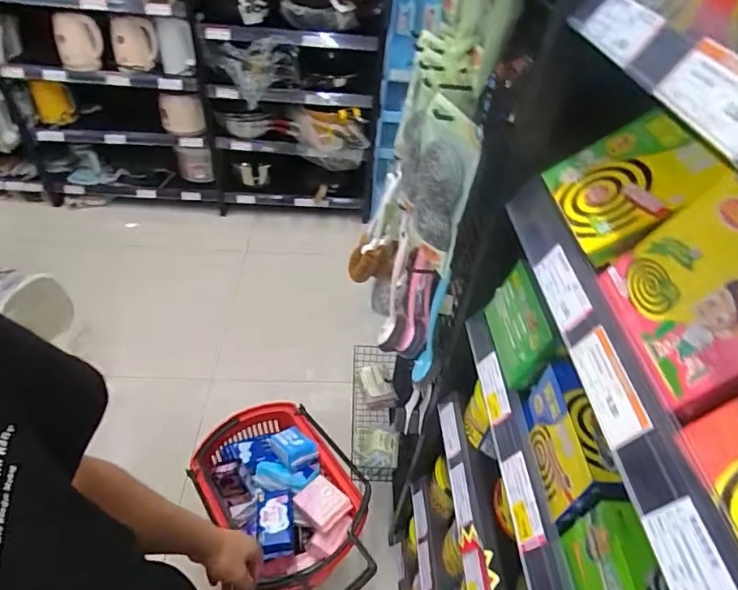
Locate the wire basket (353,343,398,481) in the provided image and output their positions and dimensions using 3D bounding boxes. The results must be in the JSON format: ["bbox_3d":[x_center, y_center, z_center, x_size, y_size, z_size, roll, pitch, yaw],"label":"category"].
[{"bbox_3d":[0.016,0.360,1.410,0.124,0.163,0.437,3,44,-3],"label":"wire basket"}]

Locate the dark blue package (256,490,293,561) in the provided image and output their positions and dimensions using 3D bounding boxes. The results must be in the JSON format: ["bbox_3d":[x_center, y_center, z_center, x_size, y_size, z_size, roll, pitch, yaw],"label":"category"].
[{"bbox_3d":[-0.243,0.574,1.191,0.090,0.045,0.173,-5,45,-11],"label":"dark blue package"}]

